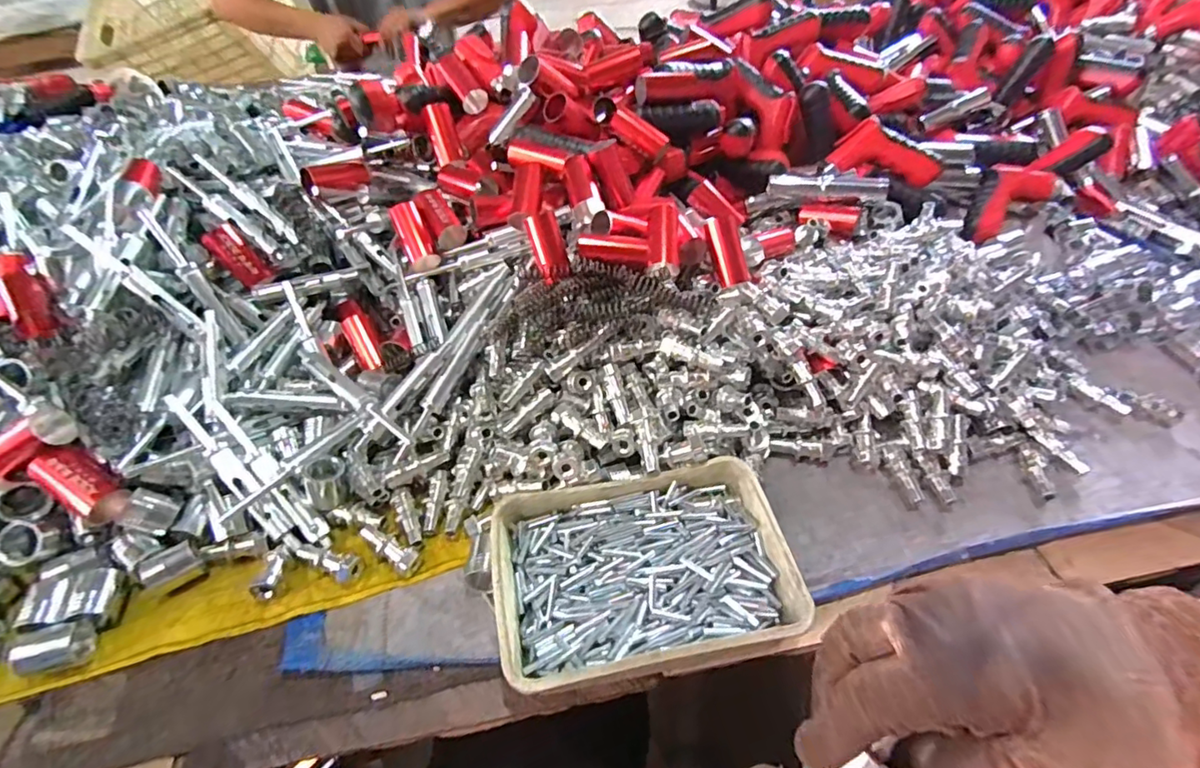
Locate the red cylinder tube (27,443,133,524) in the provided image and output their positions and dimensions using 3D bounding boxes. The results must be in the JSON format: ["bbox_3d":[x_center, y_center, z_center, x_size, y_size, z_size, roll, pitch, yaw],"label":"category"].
[{"bbox_3d":[-0.380,0.074,0.408,0.063,0.029,0.032,44,27,-10],"label":"red cylinder tube"}]

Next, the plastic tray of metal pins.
[{"bbox_3d":[0.029,0.130,0.393,0.202,0.042,0.137,-9,49,-7],"label":"plastic tray of metal pins"}]

